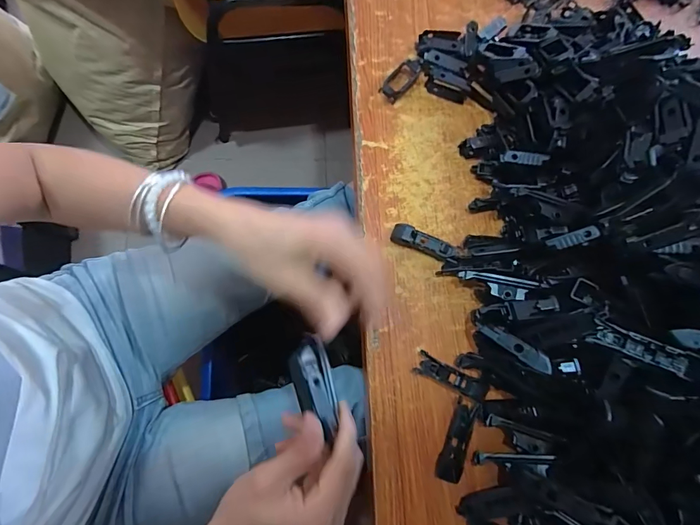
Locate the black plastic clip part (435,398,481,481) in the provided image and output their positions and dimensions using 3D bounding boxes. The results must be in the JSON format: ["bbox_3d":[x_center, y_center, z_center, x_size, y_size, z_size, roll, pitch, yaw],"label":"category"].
[{"bbox_3d":[0.095,0.157,0.319,0.021,0.010,0.070,24,79,-1],"label":"black plastic clip part"}]

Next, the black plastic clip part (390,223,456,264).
[{"bbox_3d":[0.071,-0.018,0.353,0.064,0.016,0.018,24,79,-1],"label":"black plastic clip part"}]

